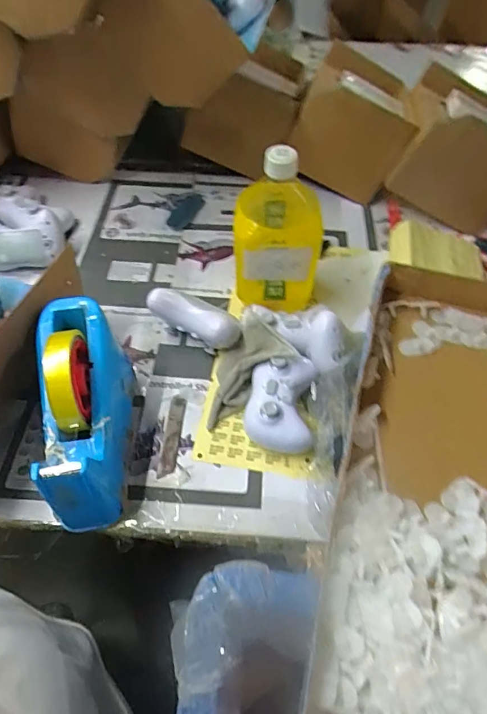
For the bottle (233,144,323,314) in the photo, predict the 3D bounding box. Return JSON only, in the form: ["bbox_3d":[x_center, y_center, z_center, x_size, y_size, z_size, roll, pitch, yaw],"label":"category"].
[{"bbox_3d":[0.036,-0.138,0.520,0.093,0.200,0.091,1,55,0],"label":"bottle"}]

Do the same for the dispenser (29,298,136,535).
[{"bbox_3d":[-0.149,0.050,0.434,0.066,0.113,0.193,-8,56,-6],"label":"dispenser"}]

